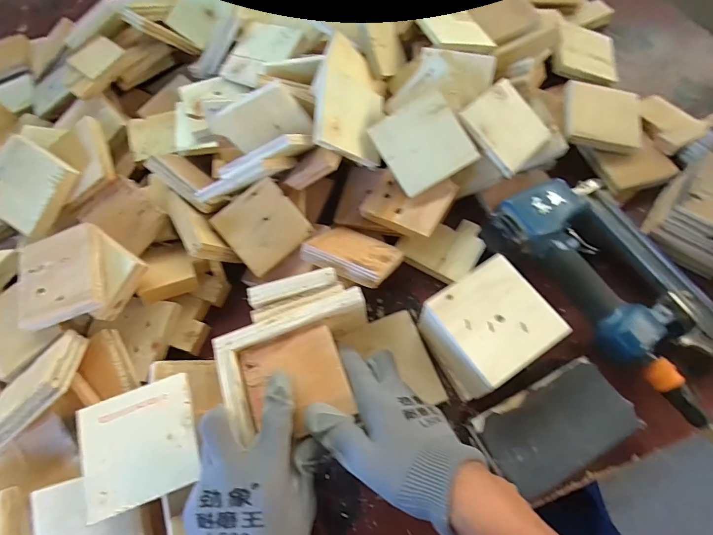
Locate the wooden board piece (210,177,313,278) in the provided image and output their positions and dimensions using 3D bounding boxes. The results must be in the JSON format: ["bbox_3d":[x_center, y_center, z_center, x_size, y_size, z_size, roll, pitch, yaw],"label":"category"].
[{"bbox_3d":[-0.106,-0.048,0.433,0.083,0.014,0.087,-40,83,-11],"label":"wooden board piece"}]

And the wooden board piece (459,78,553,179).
[{"bbox_3d":[0.179,-0.167,0.451,0.101,0.009,0.094,-42,98,-19],"label":"wooden board piece"}]

